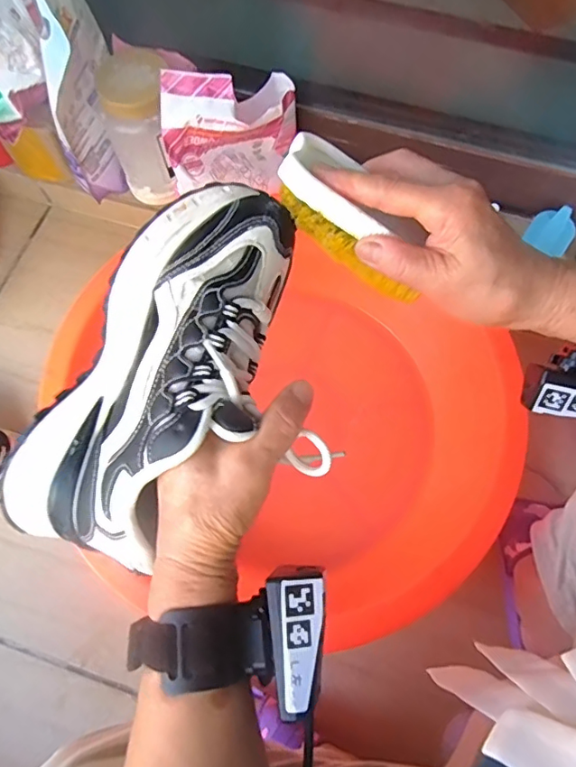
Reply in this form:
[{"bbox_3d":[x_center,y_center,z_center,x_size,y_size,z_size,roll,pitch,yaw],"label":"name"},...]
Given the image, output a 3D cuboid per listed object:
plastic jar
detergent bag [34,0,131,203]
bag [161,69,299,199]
[{"bbox_3d":[-0.195,-0.343,0.707,0.083,0.162,0.101,-1,69,-1],"label":"plastic jar"},{"bbox_3d":[-0.264,-0.387,0.672,0.059,0.239,0.178,0,69,0],"label":"detergent bag"},{"bbox_3d":[-0.070,-0.325,0.678,0.126,0.146,0.193,40,74,14],"label":"bag"}]

